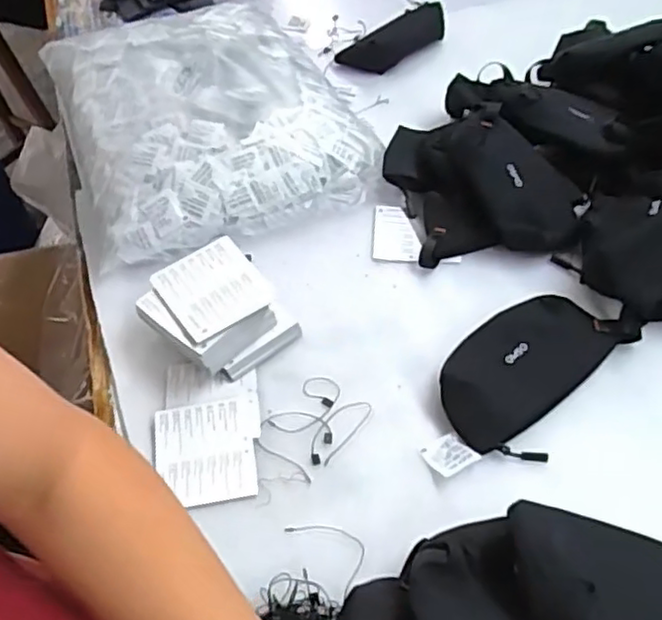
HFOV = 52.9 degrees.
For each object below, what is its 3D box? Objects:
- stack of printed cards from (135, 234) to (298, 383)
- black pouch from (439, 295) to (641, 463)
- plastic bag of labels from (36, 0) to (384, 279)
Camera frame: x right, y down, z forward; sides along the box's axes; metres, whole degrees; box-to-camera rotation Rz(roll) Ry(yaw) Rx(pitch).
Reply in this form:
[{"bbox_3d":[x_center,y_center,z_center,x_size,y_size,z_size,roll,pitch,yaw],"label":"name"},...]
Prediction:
[{"bbox_3d":[-0.115,0.004,0.674,0.120,0.063,0.124,-34,57,-23],"label":"stack of printed cards"},{"bbox_3d":[0.189,0.055,0.642,0.119,0.030,0.194,32,58,25],"label":"black pouch"},{"bbox_3d":[-0.162,-0.260,0.855,0.367,0.086,0.431,-16,52,-11],"label":"plastic bag of labels"}]

